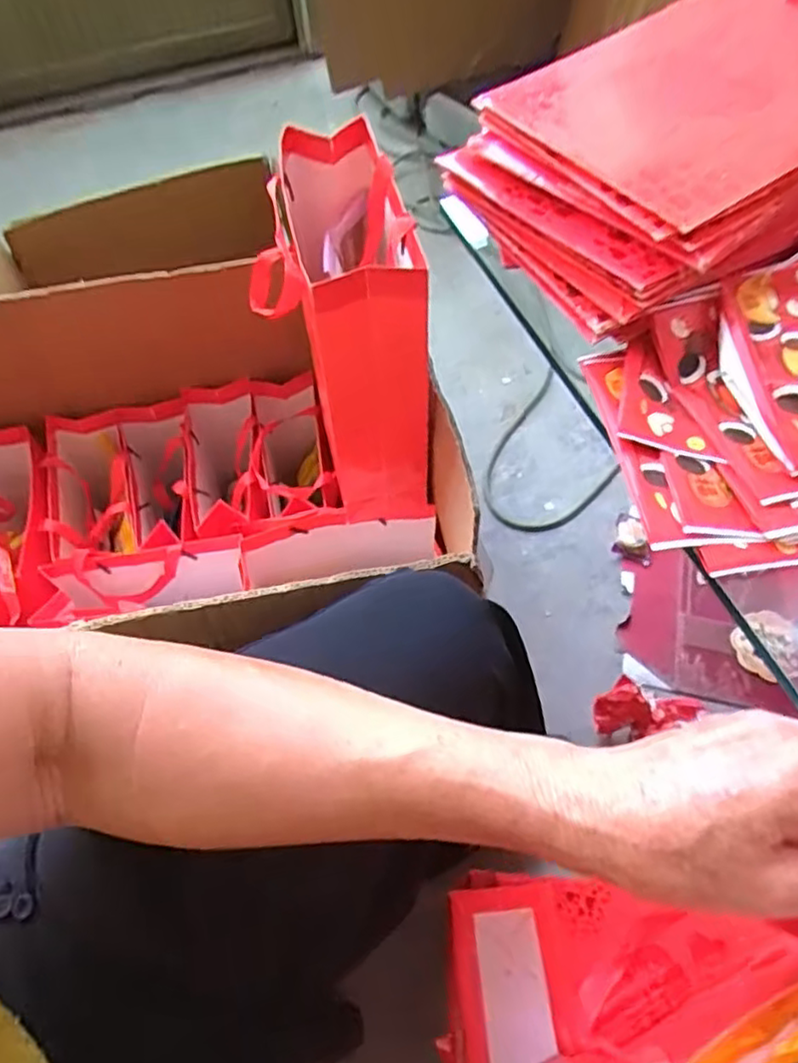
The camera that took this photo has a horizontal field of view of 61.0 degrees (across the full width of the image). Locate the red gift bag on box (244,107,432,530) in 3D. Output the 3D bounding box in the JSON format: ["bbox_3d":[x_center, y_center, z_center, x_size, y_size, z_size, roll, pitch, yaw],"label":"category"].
[{"bbox_3d":[-0.047,-0.174,0.583,0.096,0.268,0.243,-12,57,-4],"label":"red gift bag on box"}]

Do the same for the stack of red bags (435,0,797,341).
[{"bbox_3d":[0.203,-0.270,0.469,0.287,0.084,0.201,-27,59,-14],"label":"stack of red bags"}]

